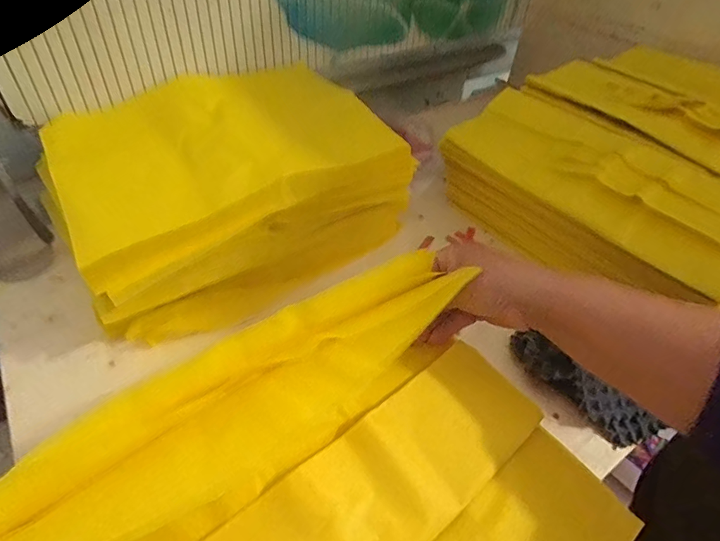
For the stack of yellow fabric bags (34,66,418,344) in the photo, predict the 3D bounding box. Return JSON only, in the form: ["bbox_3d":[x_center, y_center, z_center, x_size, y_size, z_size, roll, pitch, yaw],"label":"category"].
[{"bbox_3d":[-0.155,-0.106,0.554,0.366,0.144,0.263,-26,51,-26],"label":"stack of yellow fabric bags"}]

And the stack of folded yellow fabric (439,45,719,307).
[{"bbox_3d":[0.410,-0.139,0.608,0.451,0.166,0.392,-27,52,-27],"label":"stack of folded yellow fabric"}]

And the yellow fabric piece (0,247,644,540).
[{"bbox_3d":[-0.024,0.146,0.264,0.354,0.081,0.250,-28,52,-27],"label":"yellow fabric piece"}]

